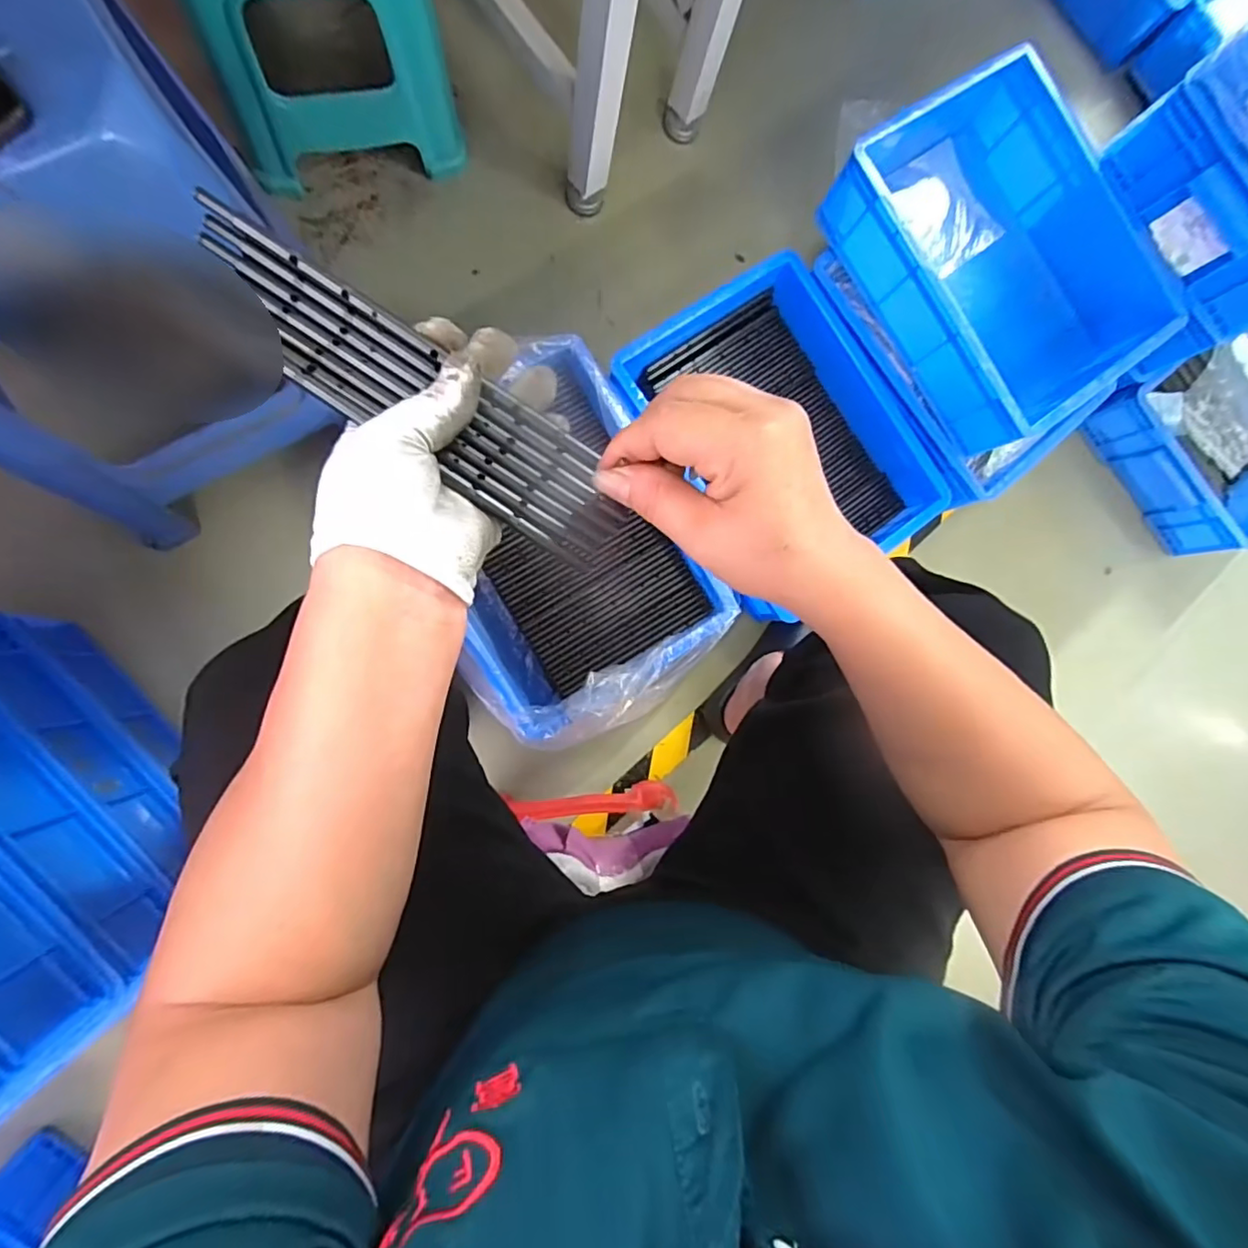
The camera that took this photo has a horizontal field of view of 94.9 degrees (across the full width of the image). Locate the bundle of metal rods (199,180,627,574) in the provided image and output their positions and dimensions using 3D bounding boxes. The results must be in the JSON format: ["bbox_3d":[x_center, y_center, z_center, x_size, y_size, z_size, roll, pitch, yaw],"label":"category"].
[{"bbox_3d":[-0.094,-0.107,0.275,0.219,0.009,0.053,35,82,-14],"label":"bundle of metal rods"}]

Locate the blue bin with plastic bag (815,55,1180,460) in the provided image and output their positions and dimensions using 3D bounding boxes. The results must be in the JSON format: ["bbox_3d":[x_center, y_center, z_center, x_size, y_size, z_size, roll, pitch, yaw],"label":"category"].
[{"bbox_3d":[0.484,-0.470,0.756,0.325,0.129,0.409,-34,93,-9],"label":"blue bin with plastic bag"}]

